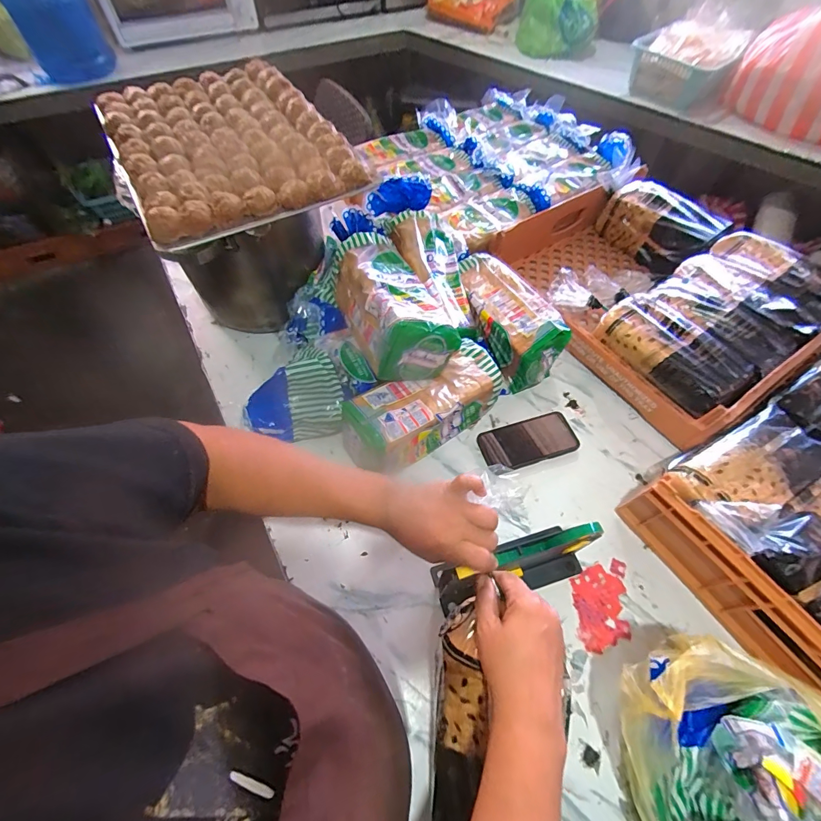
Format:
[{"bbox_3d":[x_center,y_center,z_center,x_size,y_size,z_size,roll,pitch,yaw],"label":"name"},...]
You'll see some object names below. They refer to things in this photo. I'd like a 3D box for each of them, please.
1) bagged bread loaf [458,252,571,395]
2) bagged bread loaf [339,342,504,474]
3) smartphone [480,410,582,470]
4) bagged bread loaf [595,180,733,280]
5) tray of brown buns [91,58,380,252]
[{"bbox_3d":[0.181,-0.179,0.776,0.126,0.118,0.271,-22,62,-13],"label":"bagged bread loaf"},{"bbox_3d":[0.023,-0.003,0.666,0.269,0.114,0.114,-32,64,-18],"label":"bagged bread loaf"},{"bbox_3d":[0.209,0.054,0.698,0.170,0.009,0.080,-16,60,-10],"label":"smartphone"},{"bbox_3d":[0.574,-0.422,0.921,0.159,0.094,0.237,-39,67,-21],"label":"bagged bread loaf"},{"bbox_3d":[-0.296,-0.439,0.628,0.314,0.037,0.452,-27,64,-15],"label":"tray of brown buns"}]

